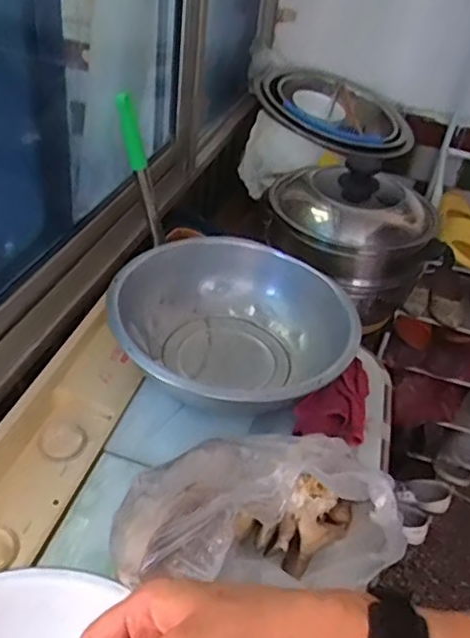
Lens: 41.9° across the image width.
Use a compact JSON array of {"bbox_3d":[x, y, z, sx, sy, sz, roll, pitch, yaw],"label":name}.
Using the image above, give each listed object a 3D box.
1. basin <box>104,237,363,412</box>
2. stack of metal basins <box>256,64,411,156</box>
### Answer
[{"bbox_3d":[-0.007,0.034,0.840,0.308,0.133,0.295,5,40,-4],"label":"basin"},{"bbox_3d":[0.232,-0.465,1.400,0.343,0.066,0.326,38,43,14],"label":"stack of metal basins"}]

